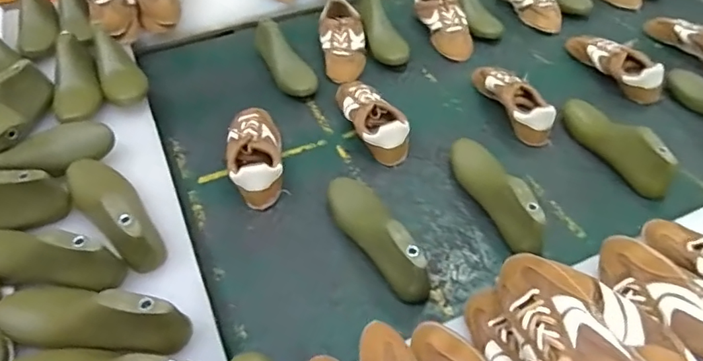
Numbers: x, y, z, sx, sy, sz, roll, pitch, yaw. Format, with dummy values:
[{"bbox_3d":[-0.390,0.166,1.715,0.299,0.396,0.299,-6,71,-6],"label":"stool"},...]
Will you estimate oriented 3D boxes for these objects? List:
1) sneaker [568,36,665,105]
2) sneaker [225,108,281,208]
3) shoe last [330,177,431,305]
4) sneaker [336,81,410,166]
[{"bbox_3d":[0.534,-0.245,1.047,0.072,0.067,0.228,-23,53,-18],"label":"sneaker"},{"bbox_3d":[-0.165,-0.053,0.866,0.084,0.073,0.199,-7,50,-5],"label":"sneaker"},{"bbox_3d":[0.035,0.075,0.747,0.071,0.097,0.223,-21,52,-17],"label":"shoe last"},{"bbox_3d":[0.035,-0.121,0.938,0.085,0.063,0.216,-18,52,-15],"label":"sneaker"}]

